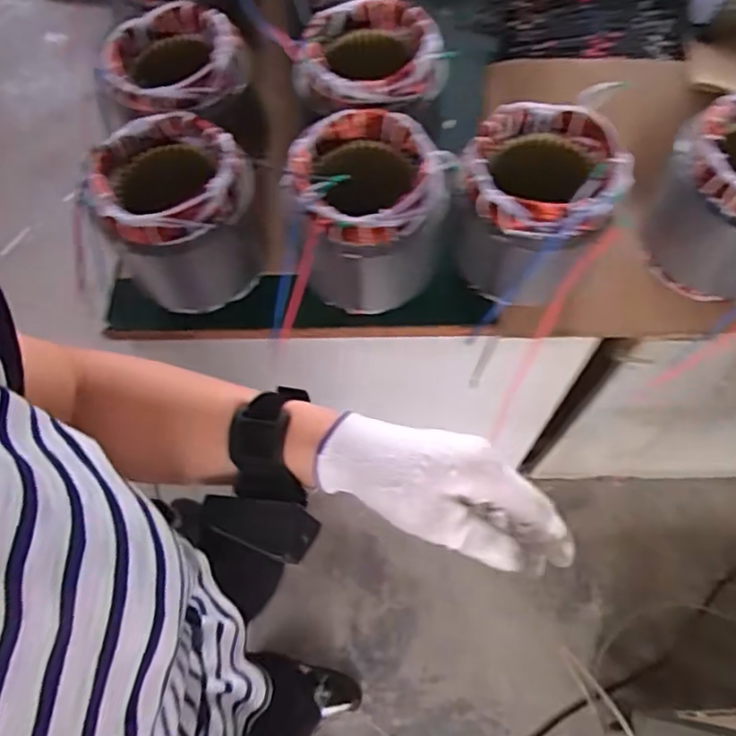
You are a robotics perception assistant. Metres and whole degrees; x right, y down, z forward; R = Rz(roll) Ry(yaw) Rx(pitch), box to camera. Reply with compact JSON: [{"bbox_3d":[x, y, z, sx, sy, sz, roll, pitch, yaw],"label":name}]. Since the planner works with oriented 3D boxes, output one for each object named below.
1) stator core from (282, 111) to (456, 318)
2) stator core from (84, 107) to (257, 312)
[{"bbox_3d":[0.001,-0.156,0.630,0.142,0.160,0.137,-8,66,-1],"label":"stator core"},{"bbox_3d":[-0.190,-0.155,0.651,0.141,0.155,0.126,-29,68,-10],"label":"stator core"}]

